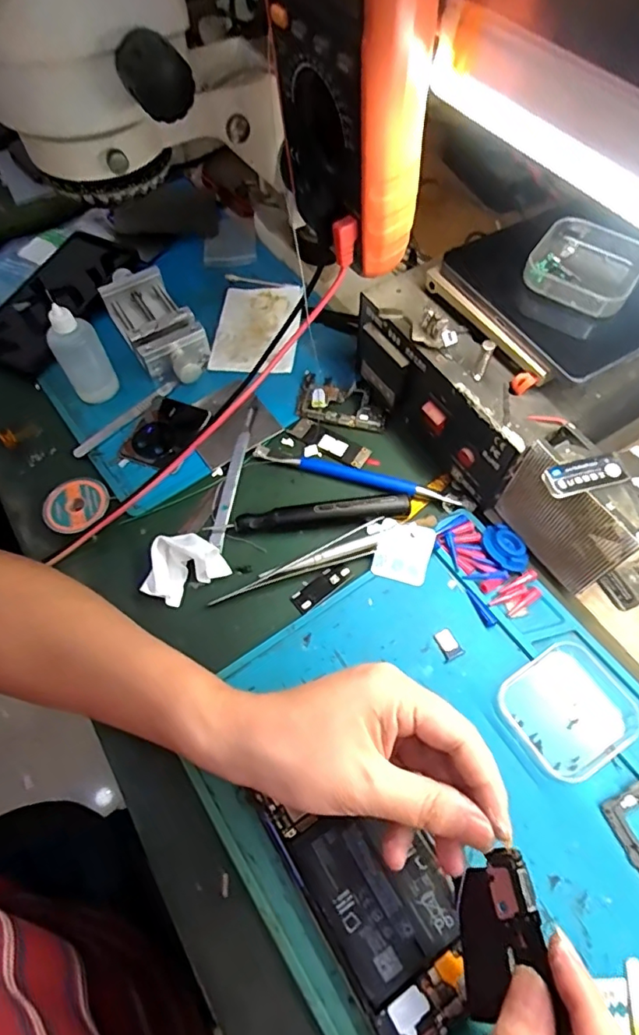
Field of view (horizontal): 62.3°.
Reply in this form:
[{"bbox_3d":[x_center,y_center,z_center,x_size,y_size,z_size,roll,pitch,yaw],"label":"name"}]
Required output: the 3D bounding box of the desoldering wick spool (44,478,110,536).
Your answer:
[{"bbox_3d":[-0.175,-0.007,0.386,0.044,0.013,0.046,-1,61,1],"label":"desoldering wick spool"}]

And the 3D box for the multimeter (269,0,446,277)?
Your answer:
[{"bbox_3d":[0.014,-0.205,0.236,0.056,0.167,0.085,-20,62,-9],"label":"multimeter"}]

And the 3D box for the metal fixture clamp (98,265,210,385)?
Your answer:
[{"bbox_3d":[-0.141,-0.168,0.456,0.057,0.030,0.124,-28,64,-14],"label":"metal fixture clamp"}]

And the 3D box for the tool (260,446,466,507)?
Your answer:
[{"bbox_3d":[0.027,-0.033,0.397,0.156,0.007,0.017,16,62,10],"label":"tool"}]

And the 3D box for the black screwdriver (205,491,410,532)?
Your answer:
[{"bbox_3d":[-0.006,-0.002,0.375,0.141,0.015,0.017,-6,61,-2],"label":"black screwdriver"}]

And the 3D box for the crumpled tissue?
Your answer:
[{"bbox_3d":[-0.095,0.031,0.358,0.054,0.025,0.044,-26,63,-12],"label":"crumpled tissue"}]

